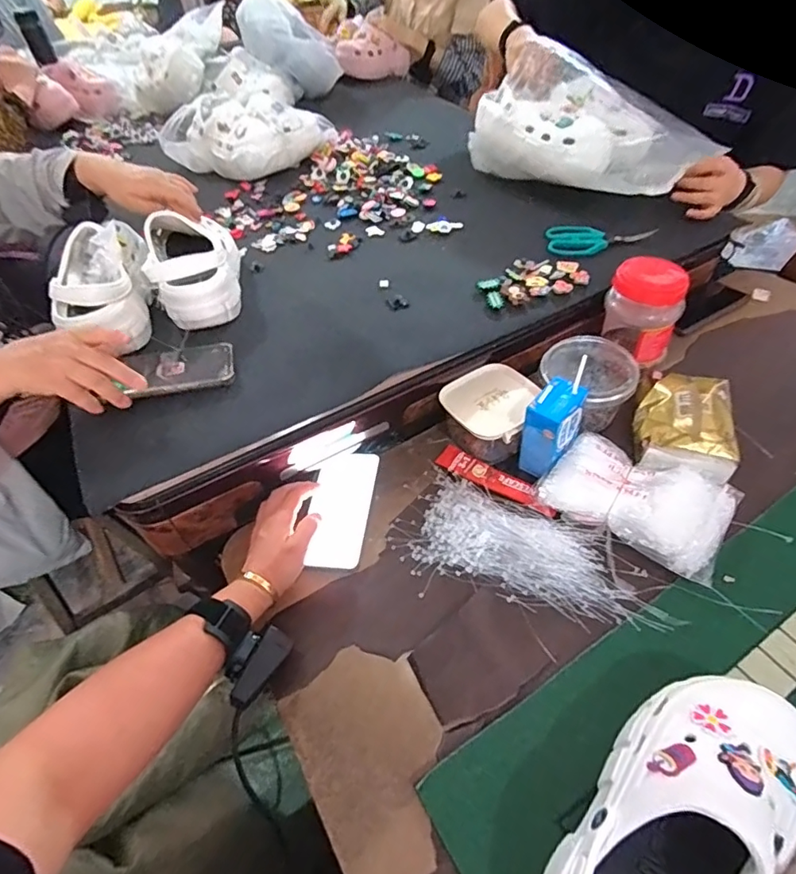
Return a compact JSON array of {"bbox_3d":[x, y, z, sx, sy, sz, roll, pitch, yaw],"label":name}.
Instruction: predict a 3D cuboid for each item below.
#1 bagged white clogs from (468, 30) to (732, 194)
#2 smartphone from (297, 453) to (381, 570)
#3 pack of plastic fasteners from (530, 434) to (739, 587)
[{"bbox_3d":[0.313,-0.505,0.833,0.357,0.178,0.198,35,60,30],"label":"bagged white clogs"},{"bbox_3d":[-0.069,0.081,0.597,0.073,0.015,0.156,3,51,7],"label":"smartphone"},{"bbox_3d":[0.262,0.064,0.557,0.180,0.033,0.123,25,55,24],"label":"pack of plastic fasteners"}]

